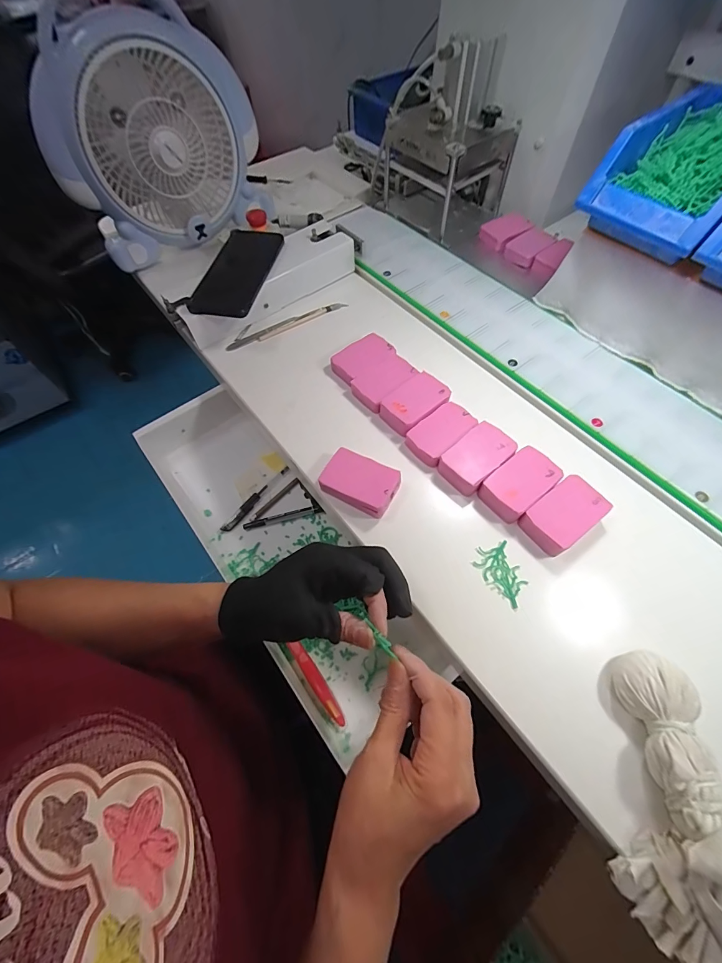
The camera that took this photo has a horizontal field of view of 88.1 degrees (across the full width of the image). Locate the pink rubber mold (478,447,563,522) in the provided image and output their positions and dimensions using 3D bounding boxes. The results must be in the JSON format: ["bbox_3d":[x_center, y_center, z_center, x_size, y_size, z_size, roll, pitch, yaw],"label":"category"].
[{"bbox_3d":[0.153,0.004,0.362,0.073,0.026,0.045,-36,66,-17],"label":"pink rubber mold"}]

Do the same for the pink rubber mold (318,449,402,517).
[{"bbox_3d":[-0.002,0.001,0.366,0.073,0.024,0.049,27,65,15],"label":"pink rubber mold"}]

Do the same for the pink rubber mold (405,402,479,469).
[{"bbox_3d":[0.085,-0.051,0.395,0.074,0.023,0.045,-40,67,-19],"label":"pink rubber mold"}]

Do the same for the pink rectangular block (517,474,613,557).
[{"bbox_3d":[0.187,0.032,0.345,0.072,0.025,0.045,-33,65,-16],"label":"pink rectangular block"}]

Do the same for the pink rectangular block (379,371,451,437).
[{"bbox_3d":[0.058,-0.083,0.414,0.074,0.026,0.048,-37,66,-17],"label":"pink rectangular block"}]

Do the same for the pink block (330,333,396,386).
[{"bbox_3d":[0.002,-0.147,0.454,0.071,0.021,0.047,-36,66,-17],"label":"pink block"}]

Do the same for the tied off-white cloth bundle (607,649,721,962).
[{"bbox_3d":[0.203,0.197,0.239,0.057,0.052,0.162,13,62,8],"label":"tied off-white cloth bundle"}]

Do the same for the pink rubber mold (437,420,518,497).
[{"bbox_3d":[0.117,-0.022,0.376,0.073,0.025,0.045,-38,67,-18],"label":"pink rubber mold"}]

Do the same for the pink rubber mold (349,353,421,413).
[{"bbox_3d":[0.028,-0.113,0.433,0.072,0.023,0.049,-34,65,-16],"label":"pink rubber mold"}]

